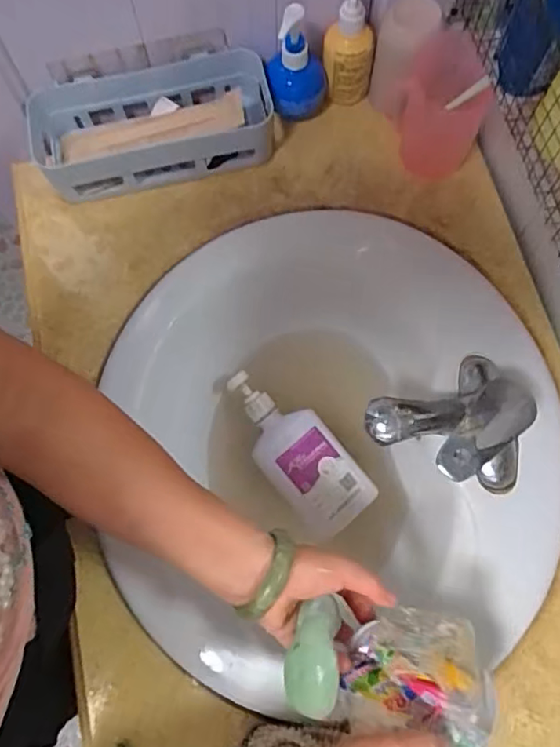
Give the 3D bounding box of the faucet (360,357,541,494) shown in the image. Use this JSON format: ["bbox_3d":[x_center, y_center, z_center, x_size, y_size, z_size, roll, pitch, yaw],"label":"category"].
[{"bbox_3d":[0.145,0.042,0.527,0.134,0.086,0.121,-1,73,0],"label":"faucet"}]

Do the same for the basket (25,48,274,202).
[{"bbox_3d":[-0.138,-0.259,0.616,0.255,0.074,0.098,-12,73,-3],"label":"basket"}]

